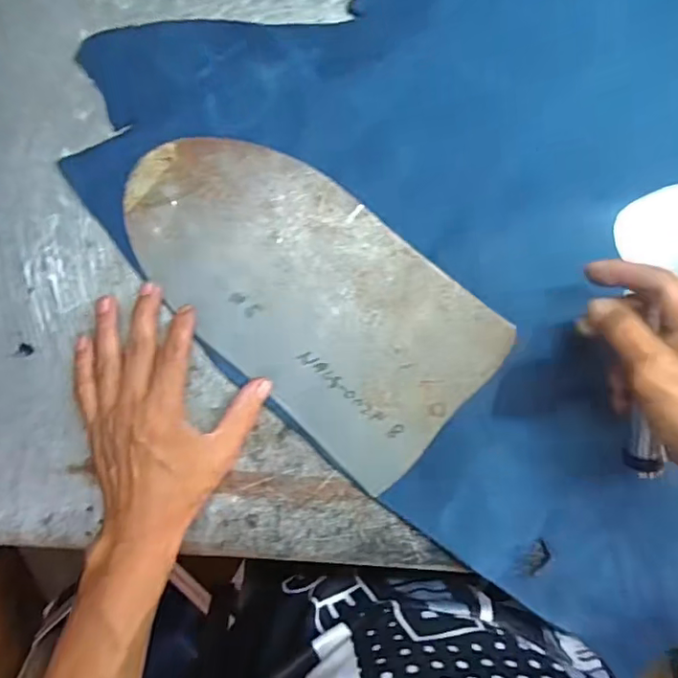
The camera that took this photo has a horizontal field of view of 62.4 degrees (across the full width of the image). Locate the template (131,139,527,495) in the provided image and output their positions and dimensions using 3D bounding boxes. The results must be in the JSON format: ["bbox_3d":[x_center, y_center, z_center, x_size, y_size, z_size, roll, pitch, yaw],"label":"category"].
[{"bbox_3d":[-0.025,-0.032,0.398,0.273,0.005,0.146,39,89,-3],"label":"template"}]

